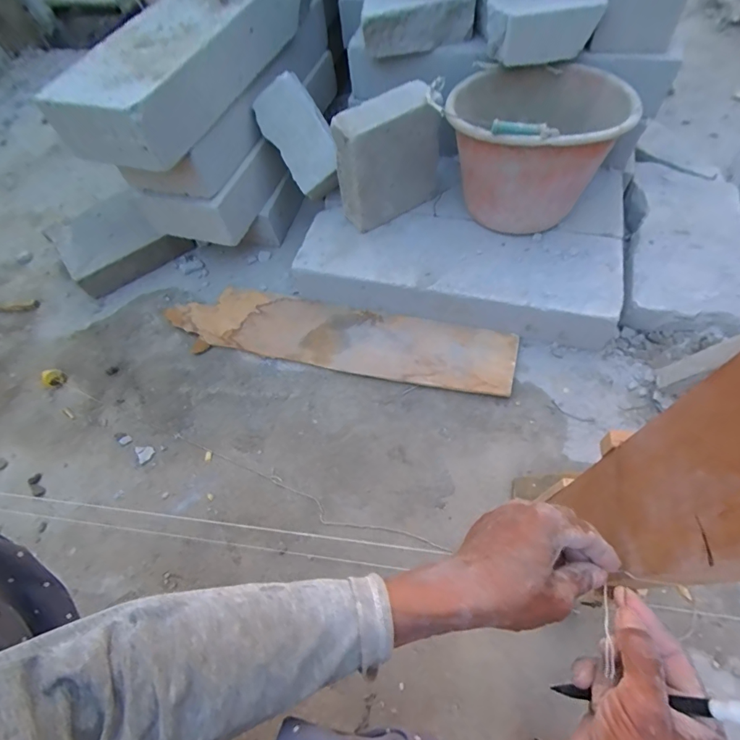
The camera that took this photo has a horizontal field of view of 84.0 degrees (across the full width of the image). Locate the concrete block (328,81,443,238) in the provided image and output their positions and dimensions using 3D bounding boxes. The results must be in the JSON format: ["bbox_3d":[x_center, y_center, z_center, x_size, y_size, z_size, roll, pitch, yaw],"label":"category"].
[{"bbox_3d":[0.032,-0.390,0.777,0.190,0.205,0.073,-30,62,-13],"label":"concrete block"}]

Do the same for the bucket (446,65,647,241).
[{"bbox_3d":[0.290,-0.400,0.761,0.274,0.214,0.274,3,60,6],"label":"bucket"}]

